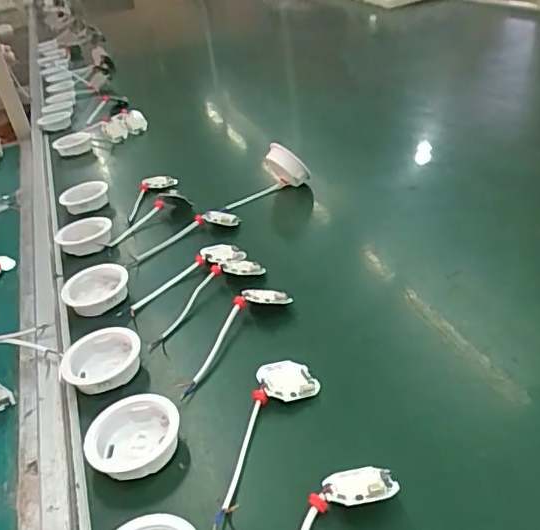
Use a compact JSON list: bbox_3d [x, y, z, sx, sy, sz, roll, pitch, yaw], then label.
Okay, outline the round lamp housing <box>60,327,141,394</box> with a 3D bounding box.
[{"bbox_3d":[-0.157,0.089,0.523,0.071,0.018,0.070,-6,33,4],"label":"round lamp housing"}]

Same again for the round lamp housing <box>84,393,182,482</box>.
[{"bbox_3d":[-0.107,0.135,0.441,0.070,0.021,0.063,-12,34,-6],"label":"round lamp housing"}]

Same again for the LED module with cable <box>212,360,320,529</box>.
[{"bbox_3d":[0.003,0.130,0.434,0.051,0.014,0.160,1,34,14],"label":"LED module with cable"}]

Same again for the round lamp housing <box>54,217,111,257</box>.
[{"bbox_3d":[-0.245,-0.039,0.743,0.071,0.022,0.070,-6,33,4],"label":"round lamp housing"}]

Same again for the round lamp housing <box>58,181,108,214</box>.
[{"bbox_3d":[-0.281,-0.105,0.844,0.068,0.027,0.062,-6,33,4],"label":"round lamp housing"}]

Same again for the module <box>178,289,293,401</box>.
[{"bbox_3d":[-0.043,0.065,0.537,0.044,0.023,0.148,21,43,37],"label":"module"}]

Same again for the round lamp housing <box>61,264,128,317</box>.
[{"bbox_3d":[-0.195,0.028,0.628,0.070,0.021,0.075,-6,33,4],"label":"round lamp housing"}]

